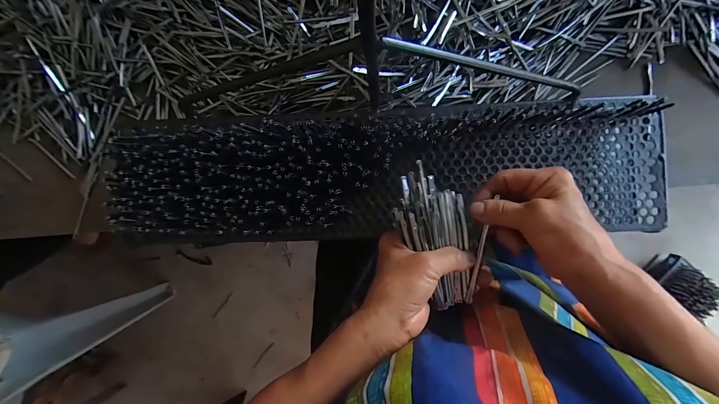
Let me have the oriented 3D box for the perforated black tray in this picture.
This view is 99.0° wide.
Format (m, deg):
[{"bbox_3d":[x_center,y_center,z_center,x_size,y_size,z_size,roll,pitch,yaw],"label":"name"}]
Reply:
[{"bbox_3d":[0.030,-0.034,0.327,0.592,0.053,0.147,-1,92,4],"label":"perforated black tray"}]

